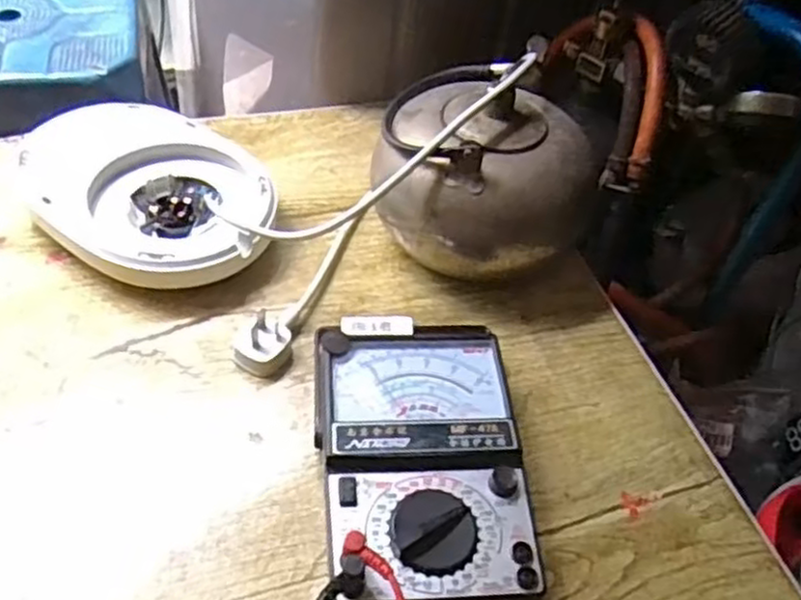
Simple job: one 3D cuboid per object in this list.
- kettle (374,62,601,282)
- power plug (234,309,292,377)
[{"bbox_3d":[0.064,-0.094,0.558,0.161,0.116,0.152,14,48,7],"label":"kettle"},{"bbox_3d":[-0.090,0.030,0.489,0.028,0.027,0.031,27,51,18],"label":"power plug"}]

